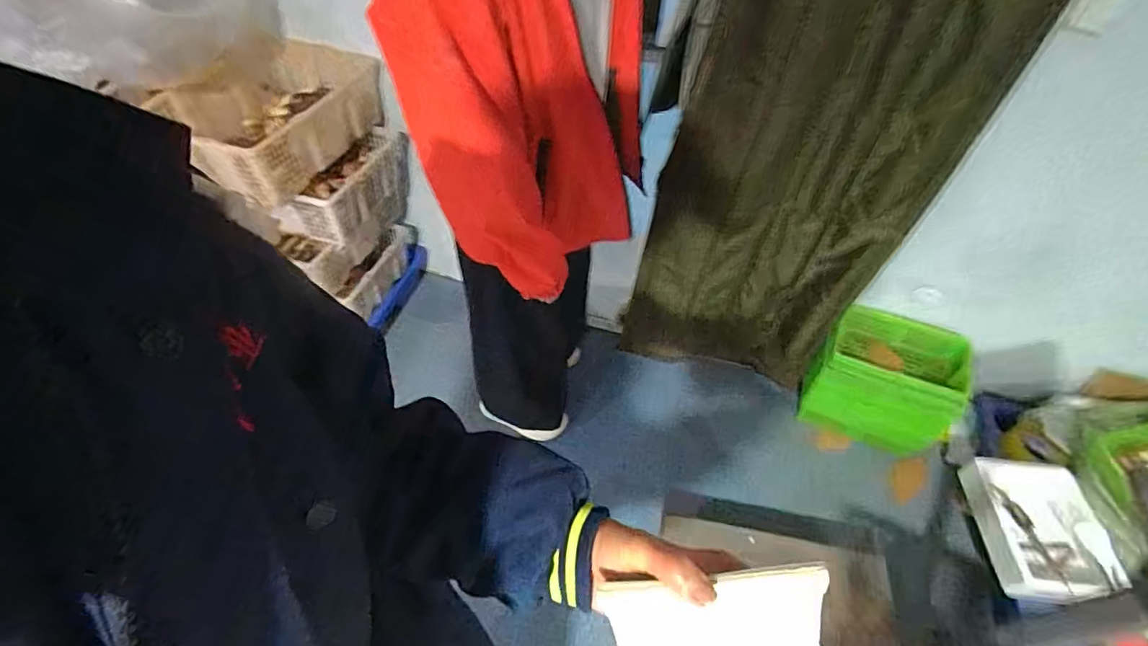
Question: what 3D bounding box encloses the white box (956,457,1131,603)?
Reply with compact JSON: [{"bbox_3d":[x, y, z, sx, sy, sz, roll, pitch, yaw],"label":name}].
[{"bbox_3d":[1.068,0.474,1.217,0.223,0.089,0.314,-14,52,23],"label":"white box"}]

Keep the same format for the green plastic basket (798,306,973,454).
[{"bbox_3d":[0.841,0.168,1.466,0.340,0.336,0.221,19,53,11],"label":"green plastic basket"}]

